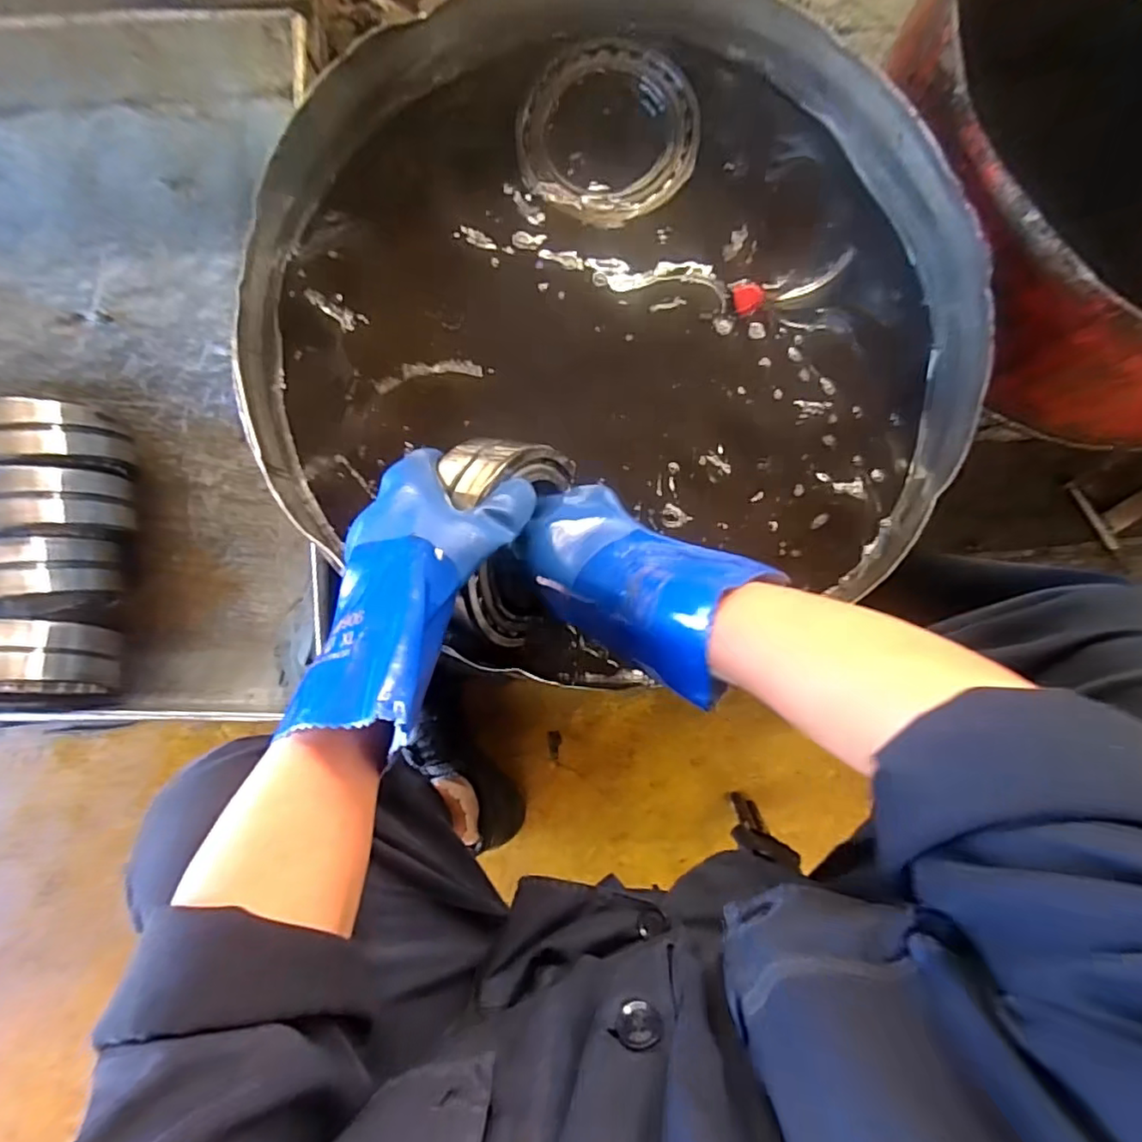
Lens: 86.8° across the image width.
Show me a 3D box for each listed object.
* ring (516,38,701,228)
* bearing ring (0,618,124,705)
[{"bbox_3d":[0.034,-0.384,0.531,0.160,0.024,0.153,0,87,1],"label":"ring"},{"bbox_3d":[-0.540,0.088,0.596,0.121,0.118,0.078,4,87,1],"label":"bearing ring"}]

